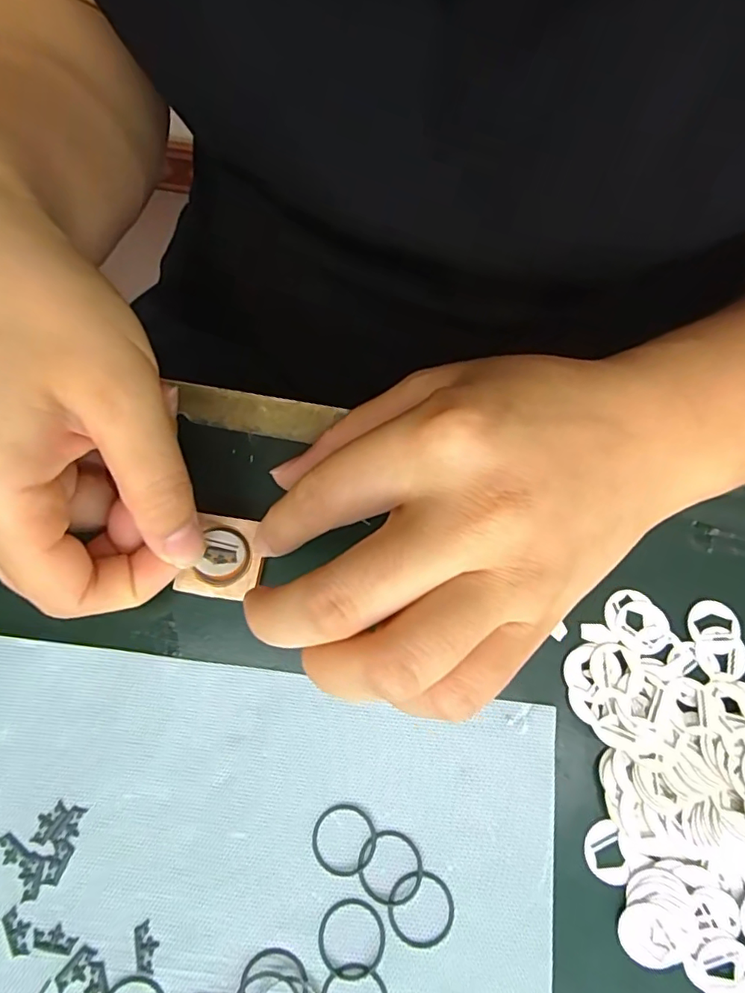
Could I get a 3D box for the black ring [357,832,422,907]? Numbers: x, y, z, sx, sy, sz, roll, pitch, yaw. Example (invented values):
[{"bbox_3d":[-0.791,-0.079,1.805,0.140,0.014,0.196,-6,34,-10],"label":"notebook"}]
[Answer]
[{"bbox_3d":[0.006,0.119,0.173,0.021,0.004,0.021,0,75,1],"label":"black ring"}]

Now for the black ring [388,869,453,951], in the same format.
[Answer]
[{"bbox_3d":[0.015,0.129,0.169,0.020,0.004,0.021,0,75,1],"label":"black ring"}]

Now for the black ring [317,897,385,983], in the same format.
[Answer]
[{"bbox_3d":[-0.007,0.138,0.169,0.020,0.004,0.021,-1,72,2],"label":"black ring"}]

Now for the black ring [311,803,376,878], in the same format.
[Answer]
[{"bbox_3d":[-0.010,0.111,0.175,0.021,0.004,0.021,0,75,1],"label":"black ring"}]

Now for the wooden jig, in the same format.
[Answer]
[{"bbox_3d":[-0.053,0.021,0.192,0.027,0.011,0.029,11,75,4],"label":"wooden jig"}]

